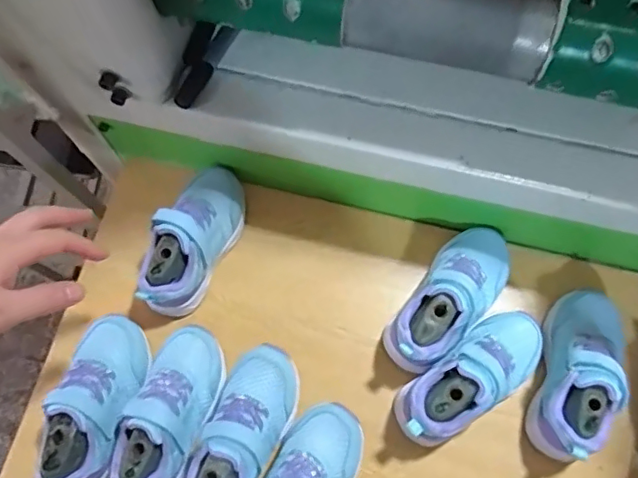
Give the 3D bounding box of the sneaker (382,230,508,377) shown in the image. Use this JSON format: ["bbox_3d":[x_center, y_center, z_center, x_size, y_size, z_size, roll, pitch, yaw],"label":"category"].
[{"bbox_3d":[0.121,0.051,0.523,0.071,0.075,0.156,35,76,12],"label":"sneaker"}]

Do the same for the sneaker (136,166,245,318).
[{"bbox_3d":[-0.119,-0.001,0.542,0.055,0.075,0.150,20,74,8],"label":"sneaker"}]

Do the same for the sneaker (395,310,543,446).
[{"bbox_3d":[0.138,0.122,0.497,0.154,0.077,0.061,-37,75,-10],"label":"sneaker"}]

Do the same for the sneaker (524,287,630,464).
[{"bbox_3d":[0.230,0.116,0.494,0.054,0.081,0.148,17,73,7],"label":"sneaker"}]

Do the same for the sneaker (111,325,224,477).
[{"bbox_3d":[-0.133,0.154,0.498,0.066,0.080,0.156,16,60,7],"label":"sneaker"}]

